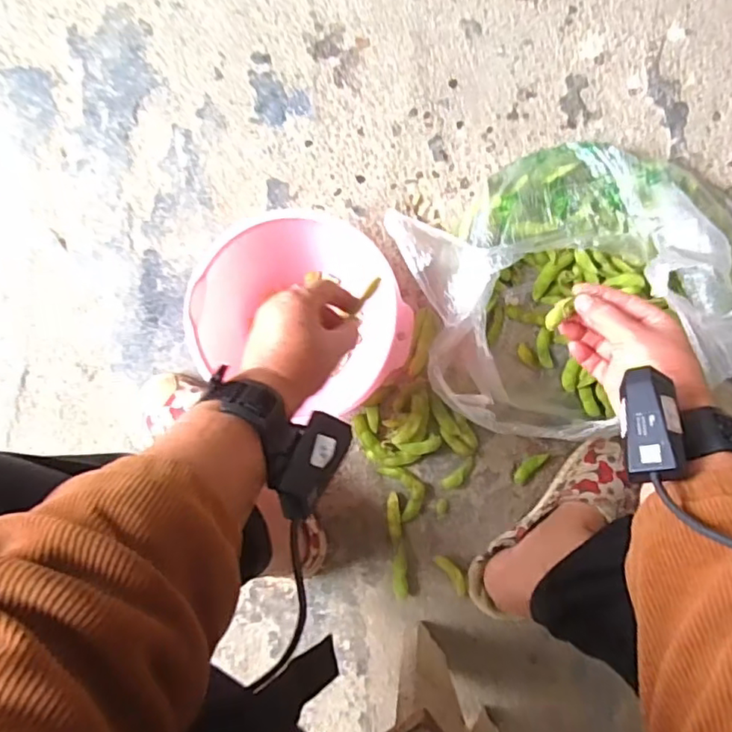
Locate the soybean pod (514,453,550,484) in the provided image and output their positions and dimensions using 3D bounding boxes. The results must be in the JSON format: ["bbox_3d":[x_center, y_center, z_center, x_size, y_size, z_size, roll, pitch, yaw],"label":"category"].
[{"bbox_3d":[0.169,0.104,0.604,0.015,0.005,0.043,44,103,-2],"label":"soybean pod"}]

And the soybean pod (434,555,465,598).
[{"bbox_3d":[0.091,0.216,0.609,0.016,0.007,0.048,-34,90,3],"label":"soybean pod"}]

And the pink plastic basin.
[{"bbox_3d":[-0.067,-0.051,0.578,0.195,0.095,0.201,0,92,2],"label":"pink plastic basin"}]

